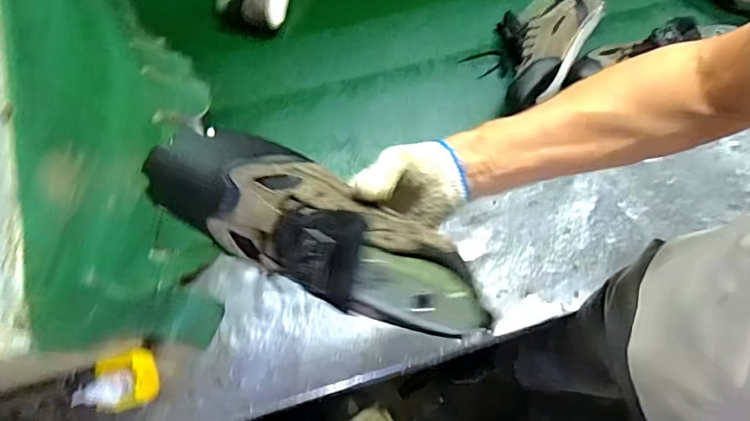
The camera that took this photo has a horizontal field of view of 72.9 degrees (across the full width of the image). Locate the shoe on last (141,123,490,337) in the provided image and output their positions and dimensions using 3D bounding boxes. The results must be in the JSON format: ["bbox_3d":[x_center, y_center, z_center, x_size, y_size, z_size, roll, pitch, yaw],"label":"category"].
[{"bbox_3d":[-0.041,0.017,0.404,0.261,0.092,0.098,30,76,18],"label":"shoe on last"}]

